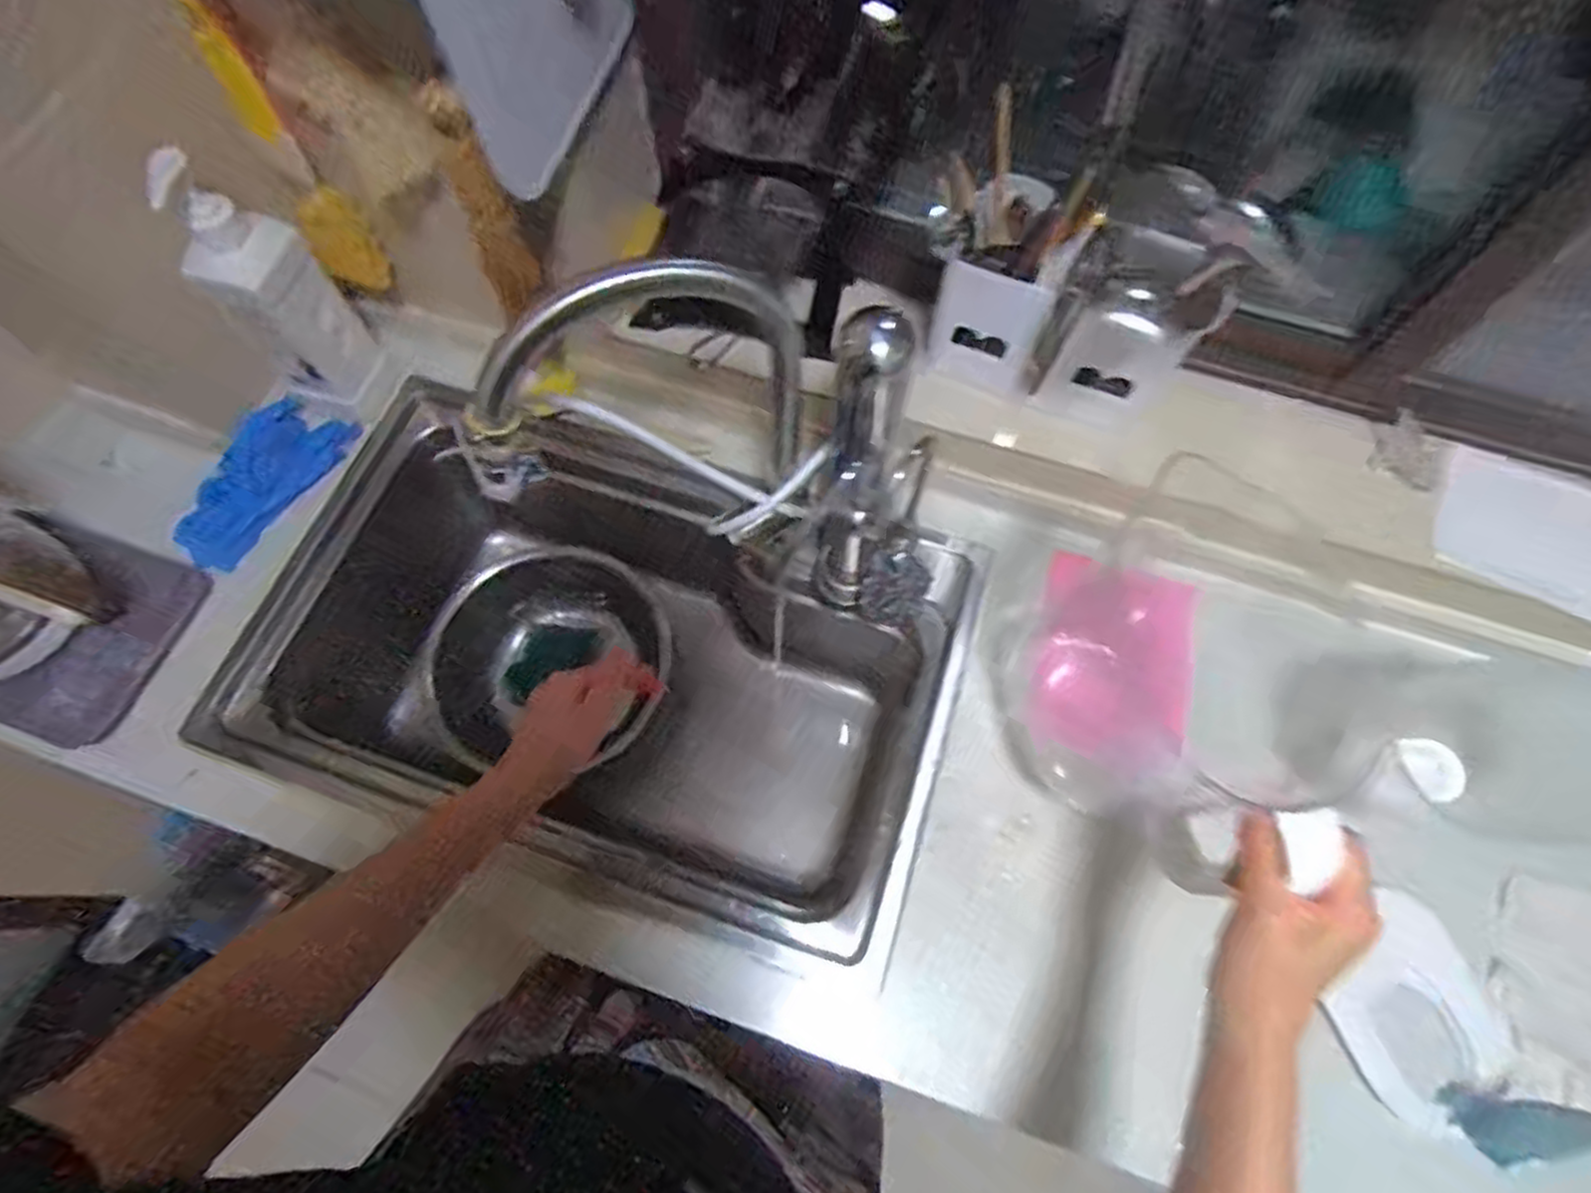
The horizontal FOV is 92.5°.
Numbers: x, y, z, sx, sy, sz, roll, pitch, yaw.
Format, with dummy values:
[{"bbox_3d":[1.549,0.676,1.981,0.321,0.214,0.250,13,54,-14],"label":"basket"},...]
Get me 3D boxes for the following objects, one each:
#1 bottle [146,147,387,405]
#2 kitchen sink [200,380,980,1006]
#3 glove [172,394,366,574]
[{"bbox_3d":[-0.484,-0.283,0.704,0.095,0.275,0.073,-36,73,-13],"label":"bottle"},{"bbox_3d":[-0.176,0.082,0.853,0.660,0.265,0.433,16,69,6],"label":"kitchen sink"},{"bbox_3d":[-0.539,-0.119,0.770,0.066,0.059,0.190,32,72,12],"label":"glove"}]

